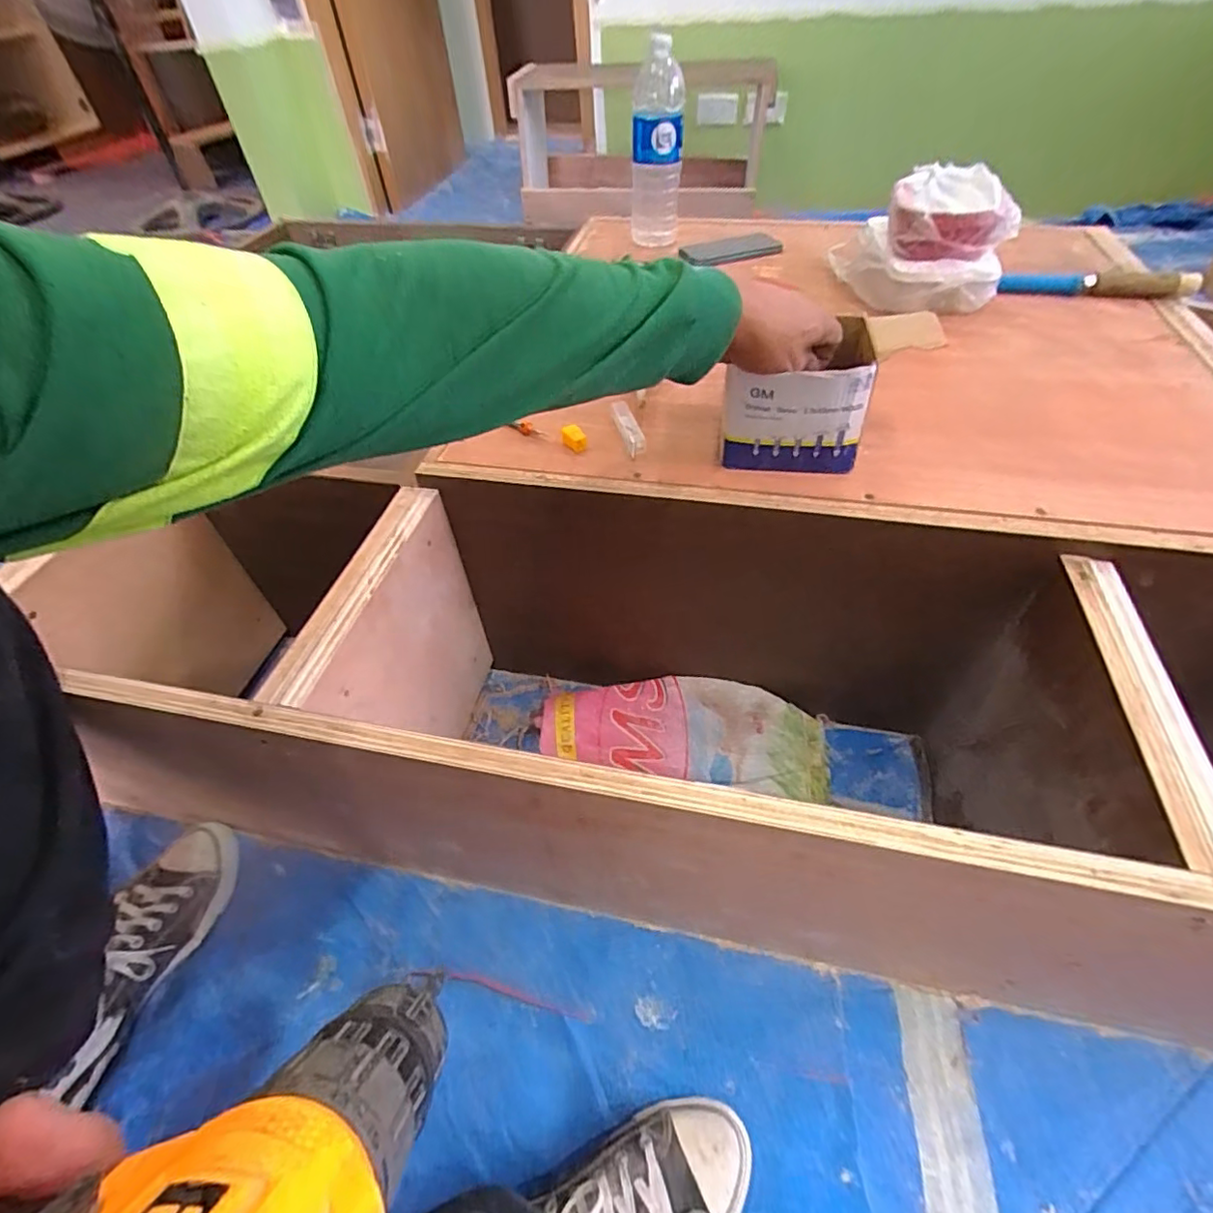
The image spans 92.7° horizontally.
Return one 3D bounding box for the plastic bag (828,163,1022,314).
[{"bbox_3d":[0.405,-0.474,0.750,0.157,0.123,0.187,-2,50,1],"label":"plastic bag"}]

